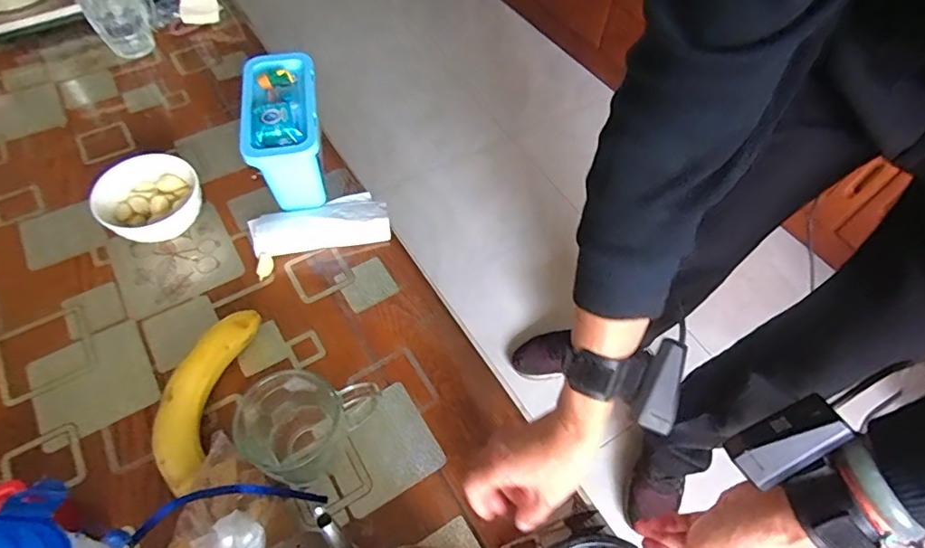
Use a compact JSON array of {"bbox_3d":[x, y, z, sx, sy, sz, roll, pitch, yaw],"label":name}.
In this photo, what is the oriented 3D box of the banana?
[{"bbox_3d":[-0.263,0.121,0.530,0.068,0.043,0.187,6,57,2],"label":"banana"}]

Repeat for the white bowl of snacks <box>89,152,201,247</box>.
[{"bbox_3d":[-0.373,-0.085,0.638,0.100,0.069,0.115,32,61,18],"label":"white bowl of snacks"}]

